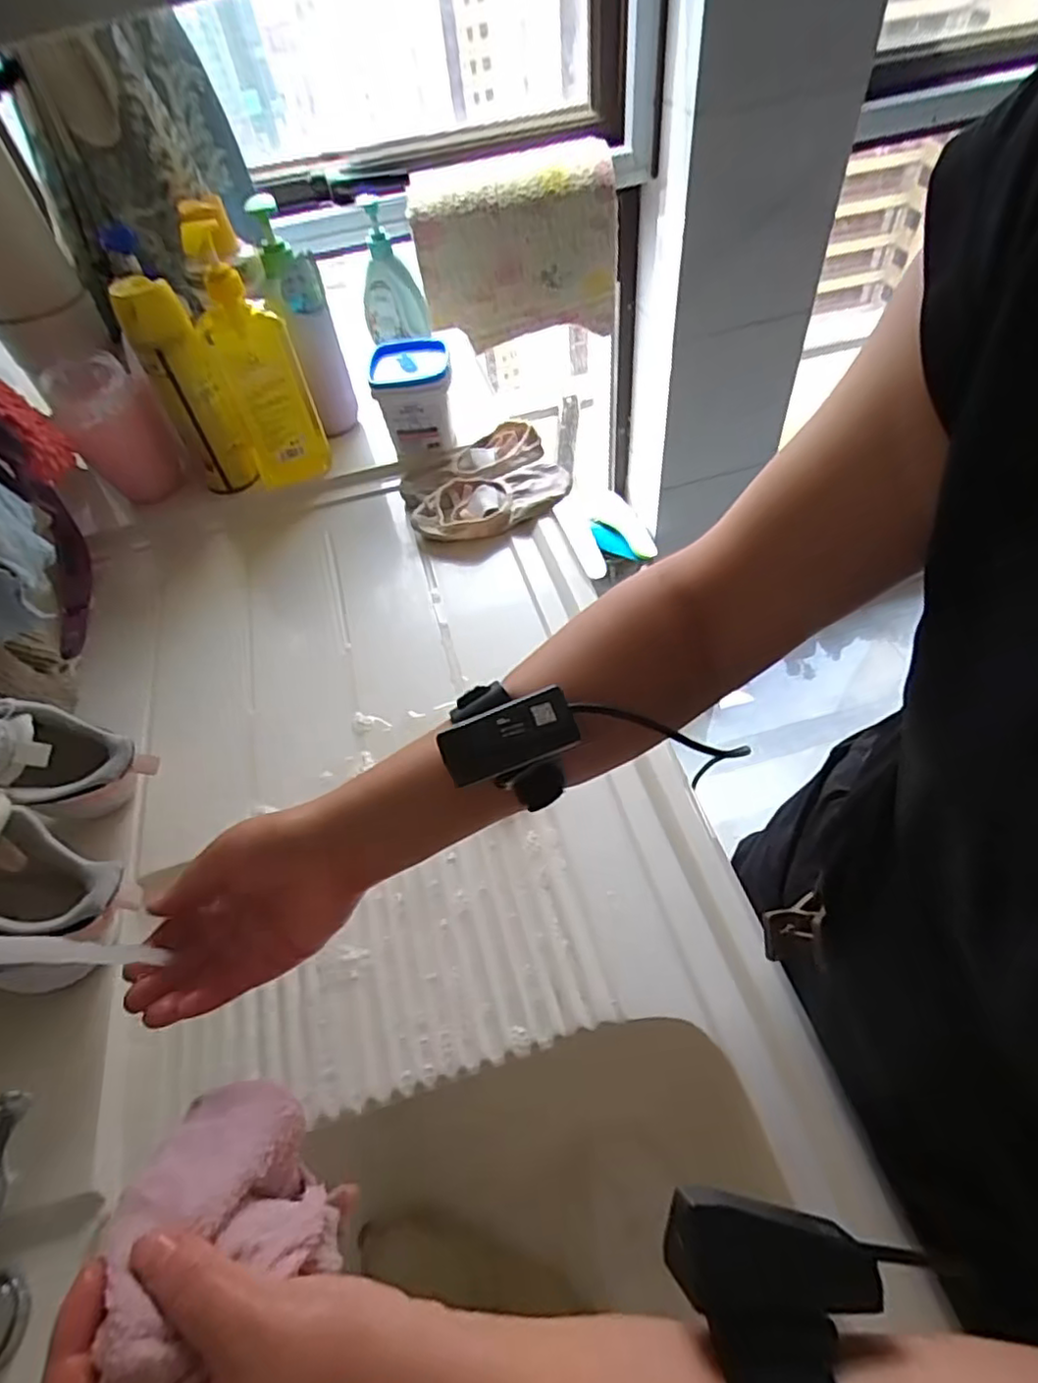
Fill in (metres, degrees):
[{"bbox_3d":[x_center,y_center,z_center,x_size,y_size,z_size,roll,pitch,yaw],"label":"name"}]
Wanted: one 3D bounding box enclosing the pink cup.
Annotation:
[{"bbox_3d":[-0.449,-0.290,0.745,0.092,0.149,0.099,-31,56,-17],"label":"pink cup"}]

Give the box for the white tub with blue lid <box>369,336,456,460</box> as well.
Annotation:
[{"bbox_3d":[-0.121,-0.346,0.775,0.089,0.106,0.082,-3,53,4],"label":"white tub with blue lid"}]

